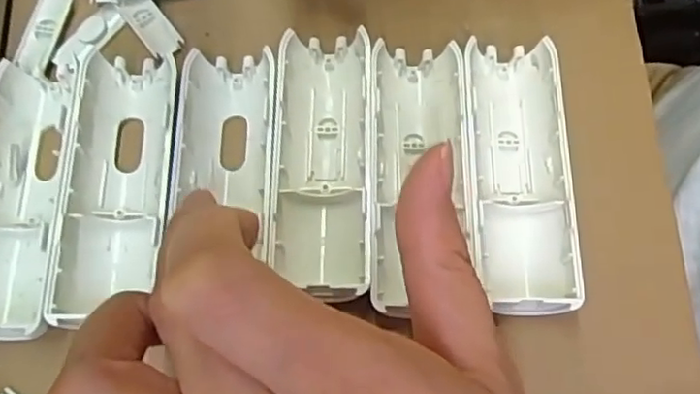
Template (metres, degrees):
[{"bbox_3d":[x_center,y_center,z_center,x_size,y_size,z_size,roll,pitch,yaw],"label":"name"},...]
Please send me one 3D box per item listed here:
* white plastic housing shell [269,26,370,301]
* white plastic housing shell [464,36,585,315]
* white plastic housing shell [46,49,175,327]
[{"bbox_3d":[-0.009,-0.014,0.214,0.032,0.015,0.097,0,71,0],"label":"white plastic housing shell"},{"bbox_3d":[0.057,-0.009,0.213,0.032,0.015,0.095,-1,71,0],"label":"white plastic housing shell"},{"bbox_3d":[-0.077,-0.006,0.210,0.032,0.015,0.094,-1,71,0],"label":"white plastic housing shell"}]

